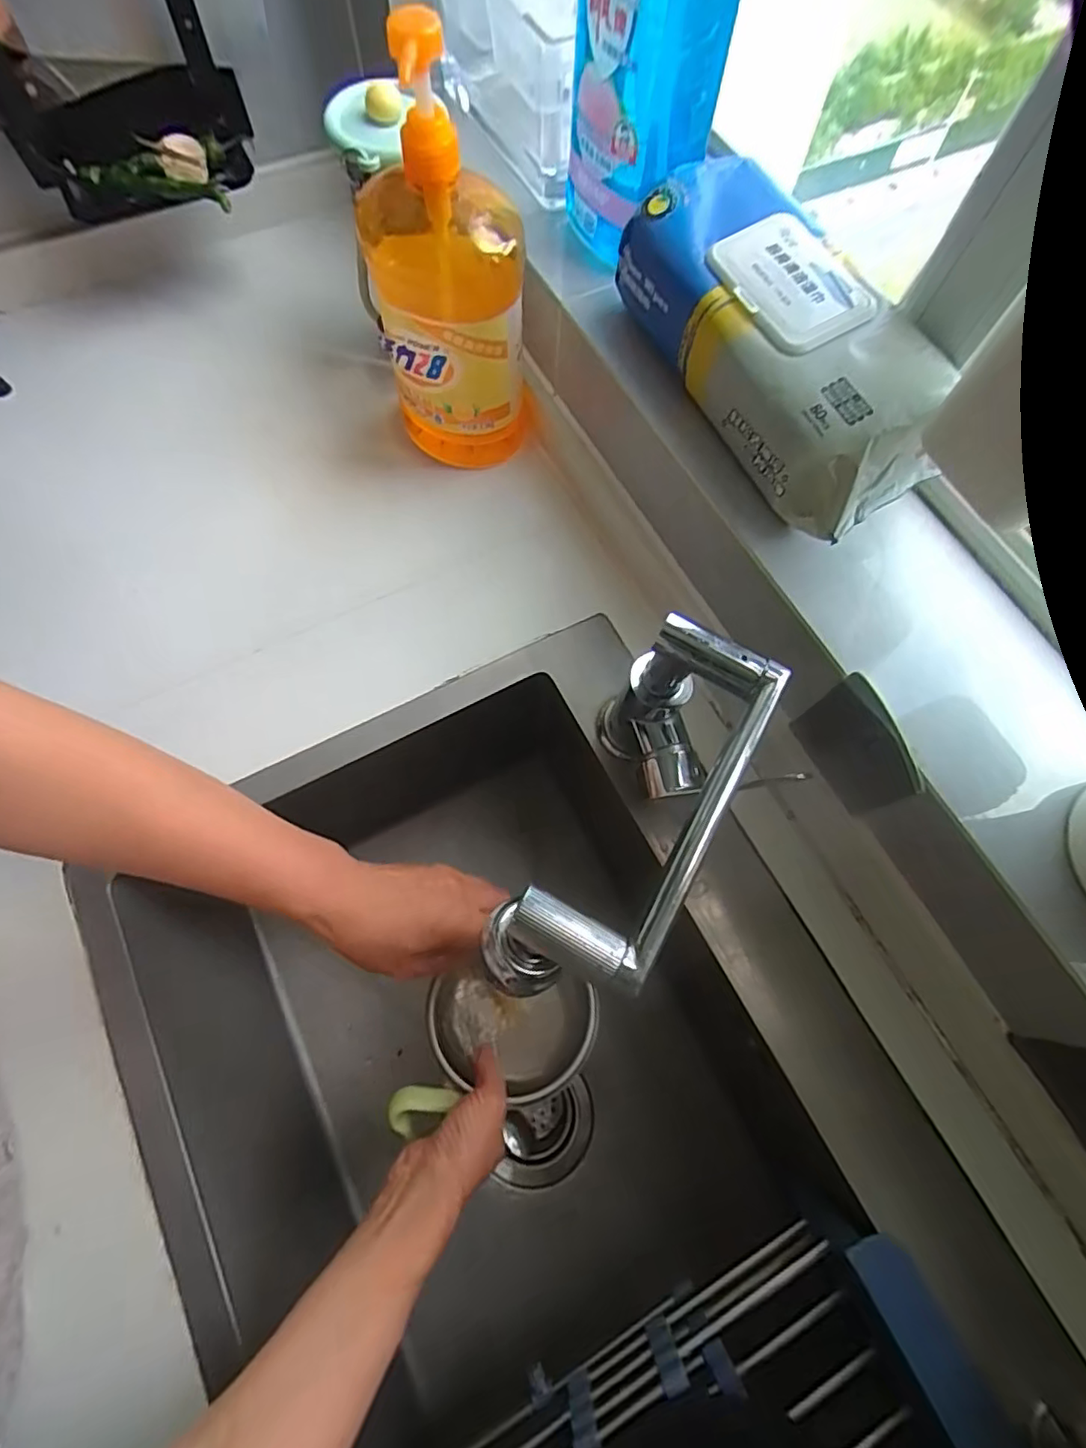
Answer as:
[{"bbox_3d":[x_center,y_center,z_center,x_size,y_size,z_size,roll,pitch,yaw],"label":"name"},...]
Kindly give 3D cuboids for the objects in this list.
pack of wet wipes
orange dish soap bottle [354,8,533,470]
[{"bbox_3d":[0.148,-0.236,0.375,0.093,0.070,0.240,-25,73,-10],"label":"pack of wet wipes"},{"bbox_3d":[-0.072,-0.323,0.448,0.107,0.273,0.091,-13,71,-6],"label":"orange dish soap bottle"}]

